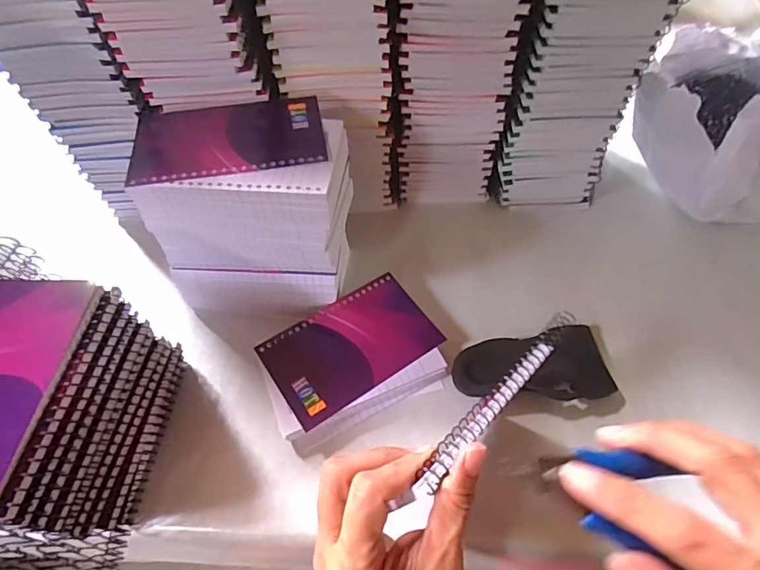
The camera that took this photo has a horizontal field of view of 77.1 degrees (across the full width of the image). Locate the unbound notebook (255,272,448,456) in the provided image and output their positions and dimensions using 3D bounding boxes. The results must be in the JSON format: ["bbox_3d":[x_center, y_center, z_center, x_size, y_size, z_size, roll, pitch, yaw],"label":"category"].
[{"bbox_3d":[-0.022,0.057,0.378,0.135,0.022,0.097,-23,56,-14],"label":"unbound notebook"}]

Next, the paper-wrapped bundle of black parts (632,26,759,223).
[{"bbox_3d":[0.367,-0.159,0.470,0.208,0.136,0.218,28,59,20],"label":"paper-wrapped bundle of black parts"}]

